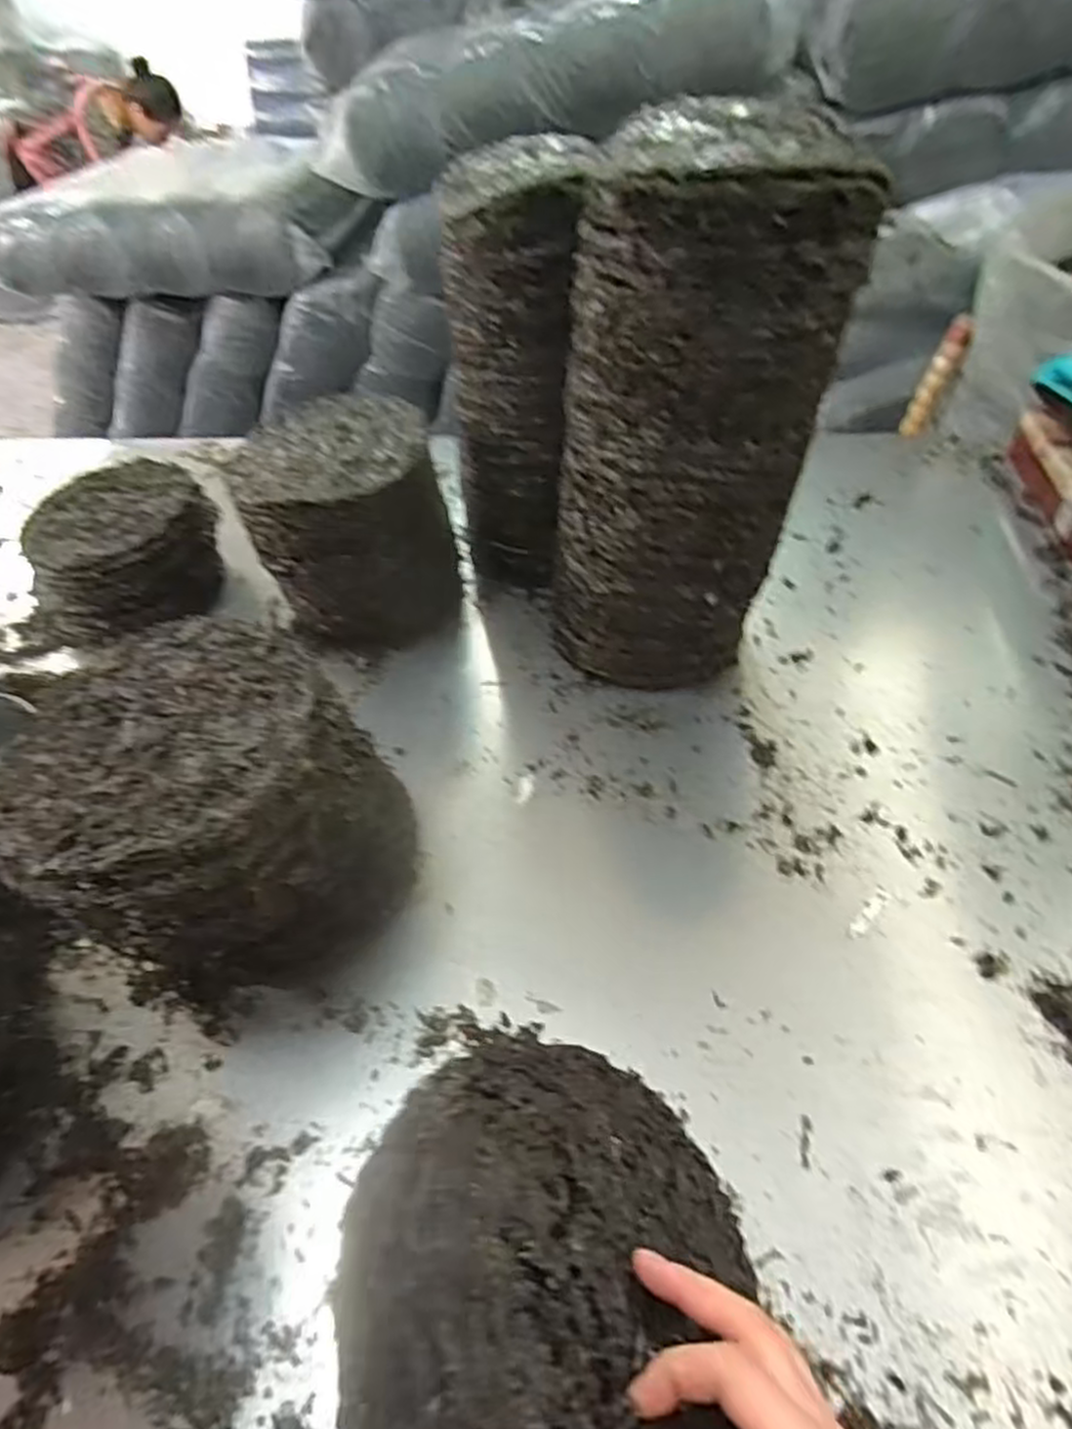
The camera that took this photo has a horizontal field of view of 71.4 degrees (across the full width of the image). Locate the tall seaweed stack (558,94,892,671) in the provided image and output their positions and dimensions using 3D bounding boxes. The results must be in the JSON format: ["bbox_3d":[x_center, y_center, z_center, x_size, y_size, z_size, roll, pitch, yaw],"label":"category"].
[{"bbox_3d":[0.122,-0.221,0.638,0.219,0.440,0.160,4,48,10],"label":"tall seaweed stack"}]

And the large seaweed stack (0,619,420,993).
[{"bbox_3d":[-0.222,0.078,0.553,0.218,0.218,0.184,-36,53,-24],"label":"large seaweed stack"}]

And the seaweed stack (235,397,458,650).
[{"bbox_3d":[-0.196,-0.202,0.819,0.198,0.209,0.194,-8,47,-1],"label":"seaweed stack"}]

